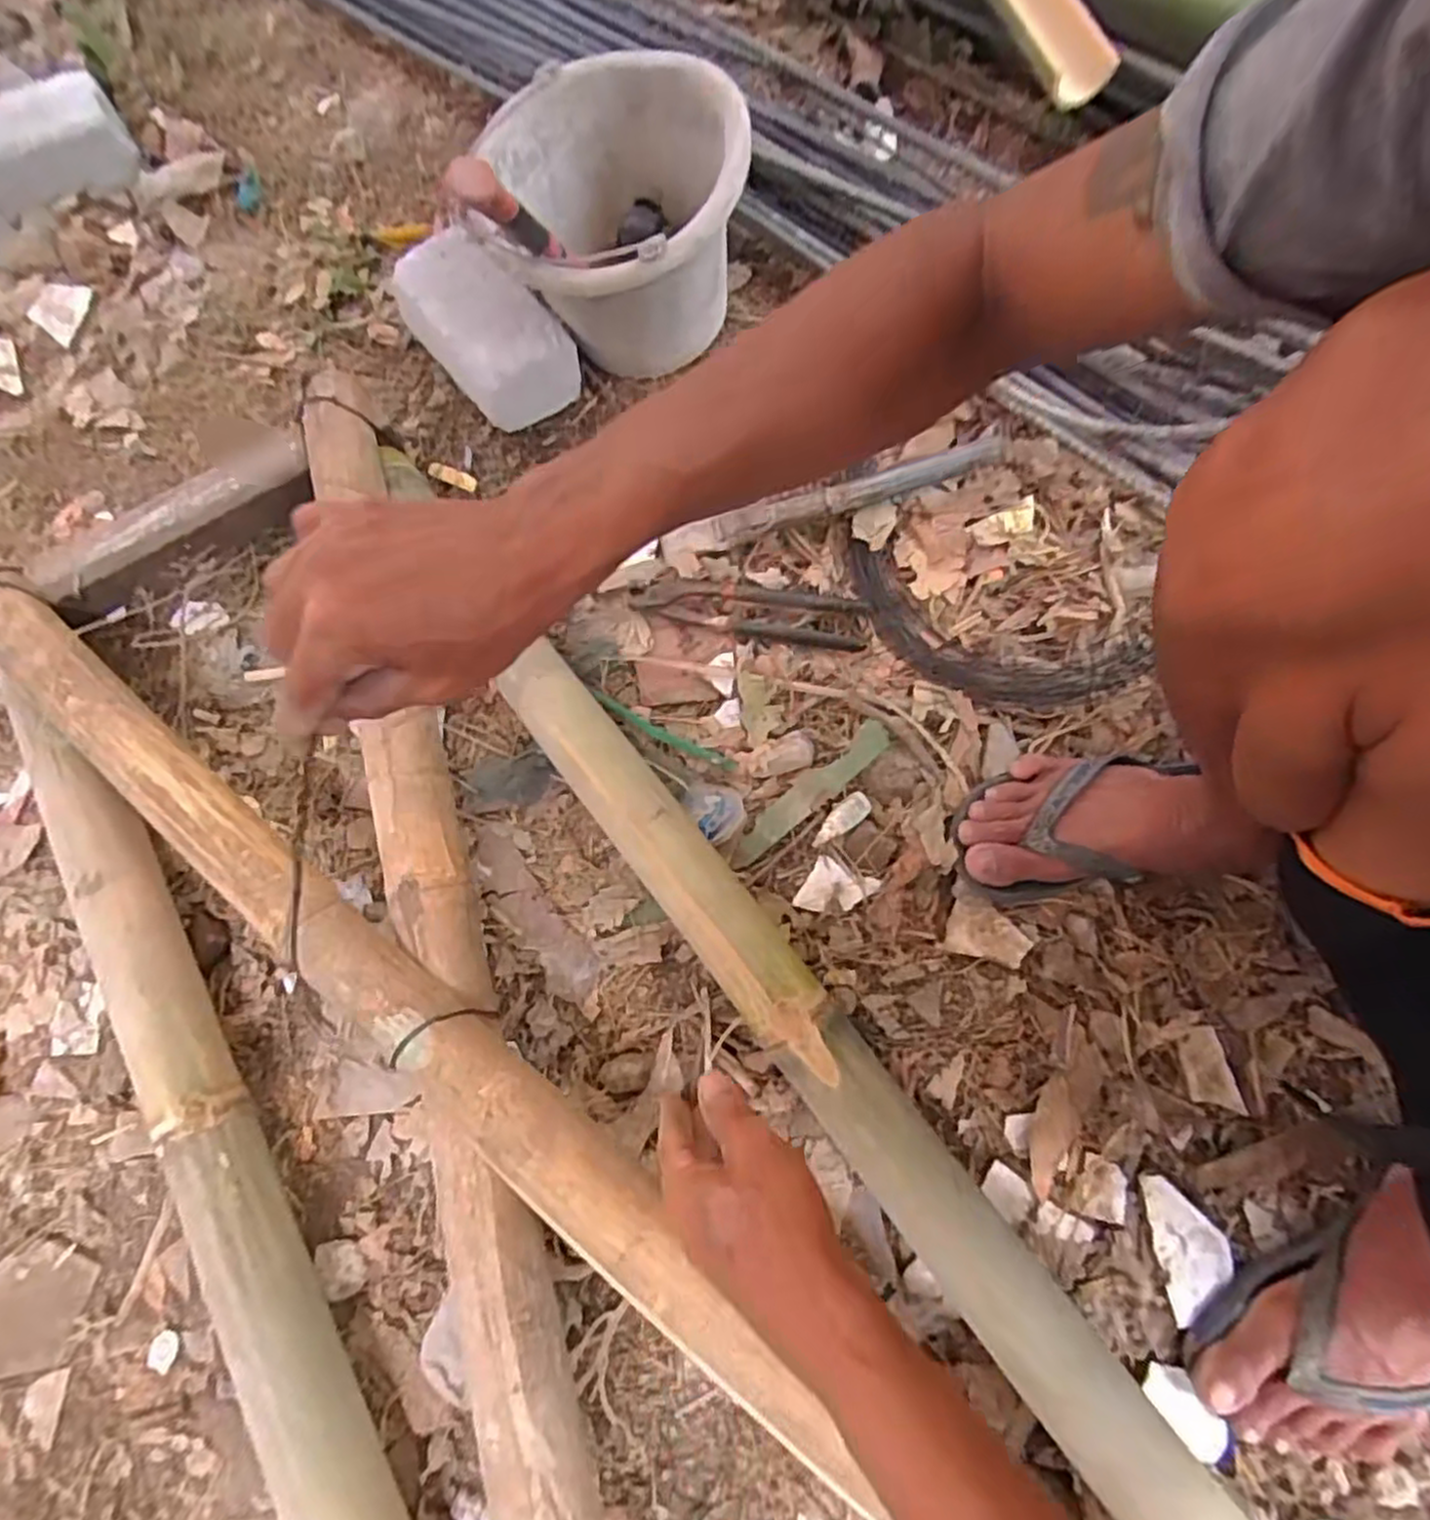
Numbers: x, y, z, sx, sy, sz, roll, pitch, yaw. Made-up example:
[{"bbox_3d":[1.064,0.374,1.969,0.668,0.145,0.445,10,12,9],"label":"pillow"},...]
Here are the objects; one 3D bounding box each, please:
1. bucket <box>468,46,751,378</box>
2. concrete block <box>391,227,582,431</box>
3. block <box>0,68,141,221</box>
[{"bbox_3d":[-0.084,-0.492,0.693,0.215,0.185,0.250,-10,73,-1],"label":"bucket"},{"bbox_3d":[-0.237,-0.441,0.748,0.105,0.086,0.212,-35,75,-9],"label":"concrete block"},{"bbox_3d":[-0.785,-0.715,0.847,0.185,0.065,0.127,-31,74,-7],"label":"block"}]

